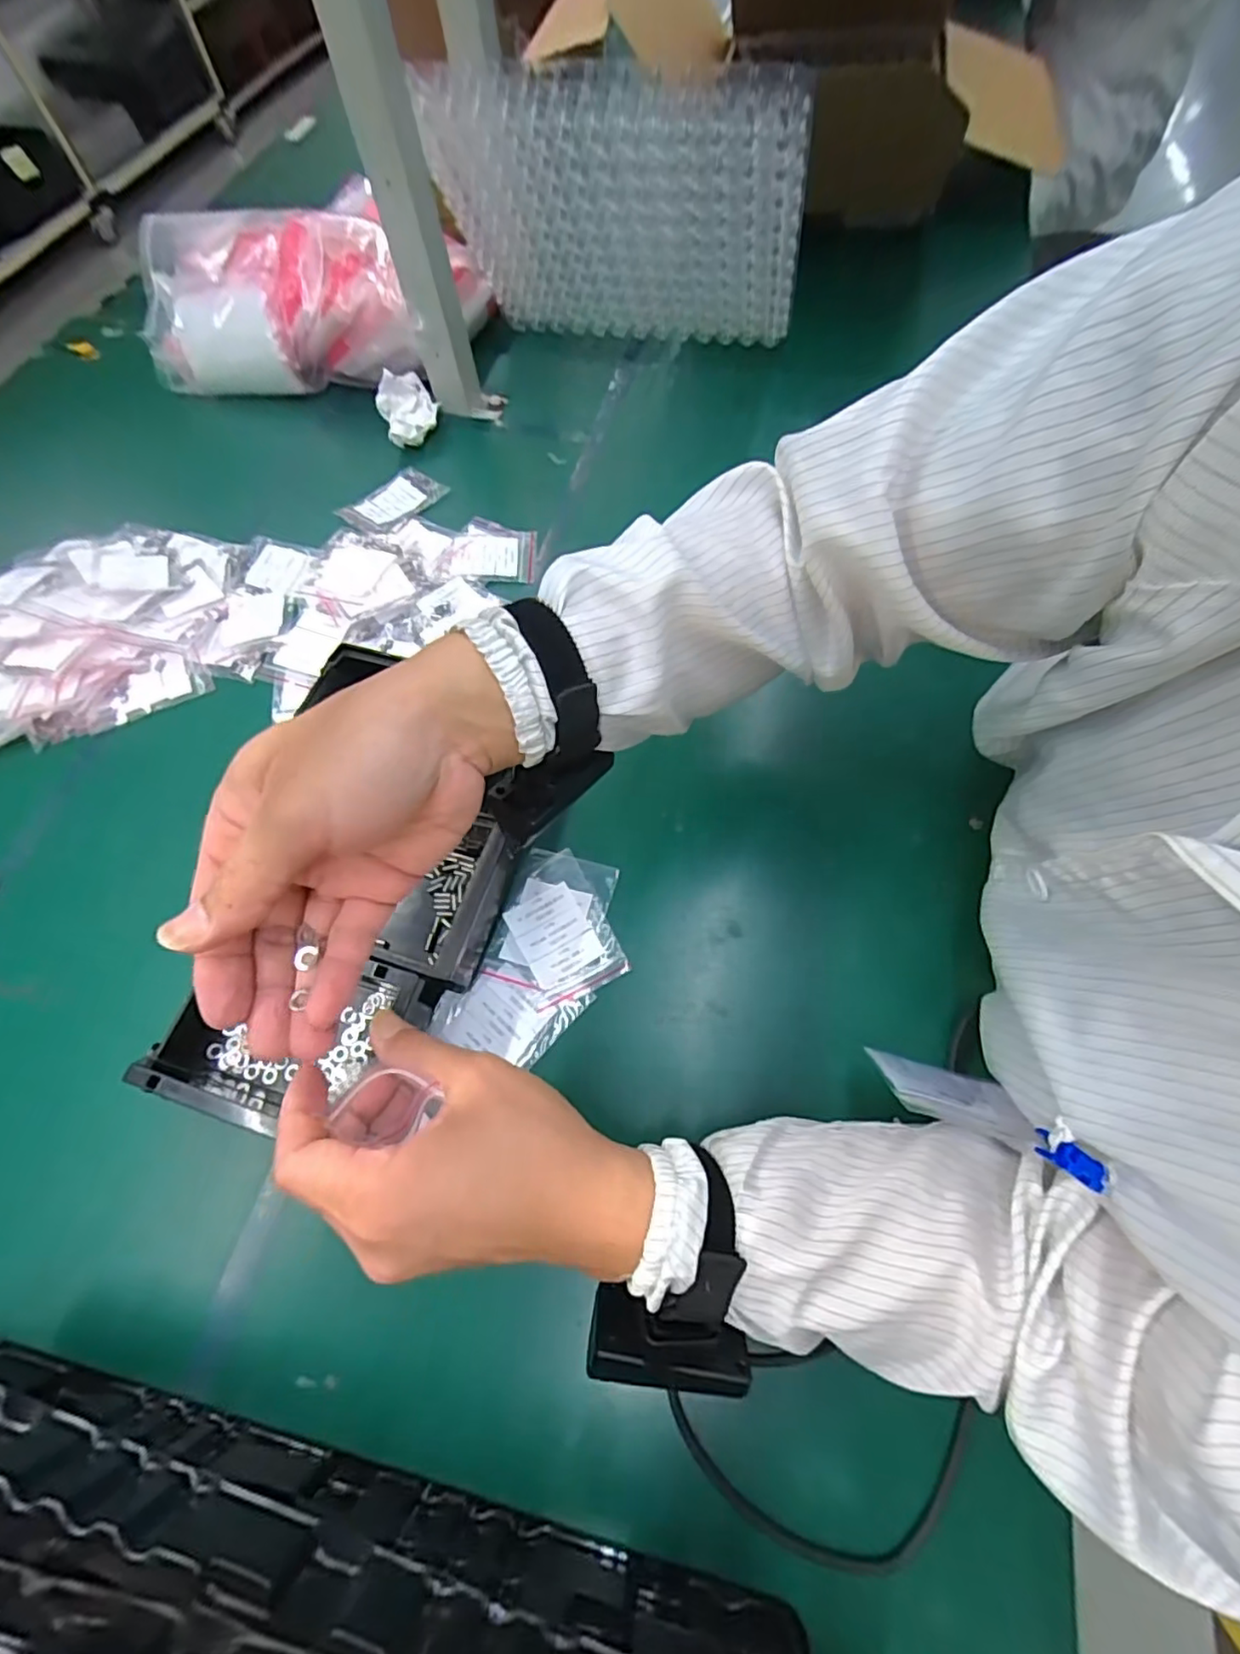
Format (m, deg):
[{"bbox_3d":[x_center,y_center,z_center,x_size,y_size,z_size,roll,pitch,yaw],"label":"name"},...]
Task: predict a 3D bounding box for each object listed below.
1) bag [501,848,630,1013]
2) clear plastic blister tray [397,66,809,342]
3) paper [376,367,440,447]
[{"bbox_3d":[-0.043,0.071,0.434,0.065,0.005,0.097,-23,66,-8],"label":"bag"},{"bbox_3d":[0.000,-0.576,0.592,0.354,0.259,0.032,19,94,14],"label":"clear plastic blister tray"},{"bbox_3d":[-0.229,-0.455,0.668,0.064,0.045,0.070,-22,66,-8],"label":"paper"}]

